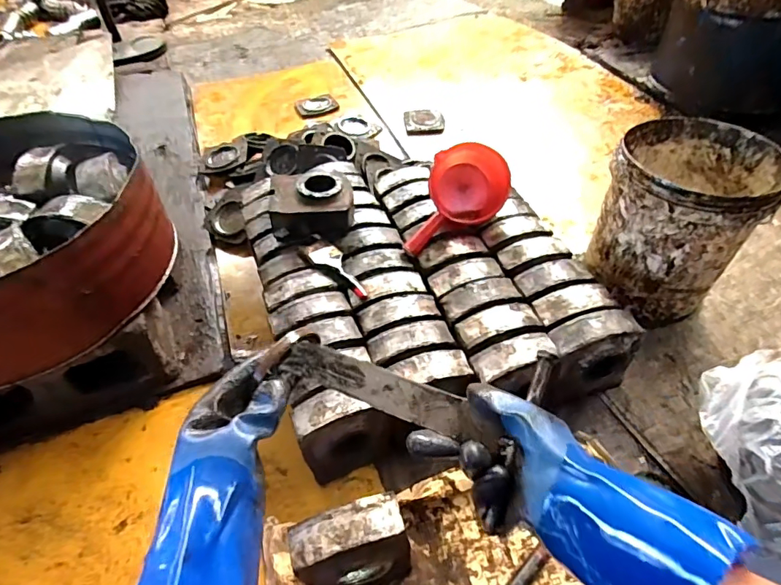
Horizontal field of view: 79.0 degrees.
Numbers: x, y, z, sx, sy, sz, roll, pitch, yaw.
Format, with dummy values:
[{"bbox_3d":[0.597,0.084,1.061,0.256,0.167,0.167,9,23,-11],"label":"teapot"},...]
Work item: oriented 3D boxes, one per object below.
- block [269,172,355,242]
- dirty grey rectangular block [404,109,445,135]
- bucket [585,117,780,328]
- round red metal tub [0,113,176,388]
[{"bbox_3d":[-0.169,-0.187,1.044,0.174,0.105,0.127,-5,47,-1],"label":"block"},{"bbox_3d":[0.115,-0.585,1.621,0.140,0.041,0.094,3,47,6],"label":"dirty grey rectangular block"},{"bbox_3d":[0.582,-0.160,0.992,0.280,0.287,0.293,-2,47,2],"label":"bucket"},{"bbox_3d":[-0.698,-0.090,0.861,0.525,0.207,0.458,-28,52,-21],"label":"round red metal tub"}]

